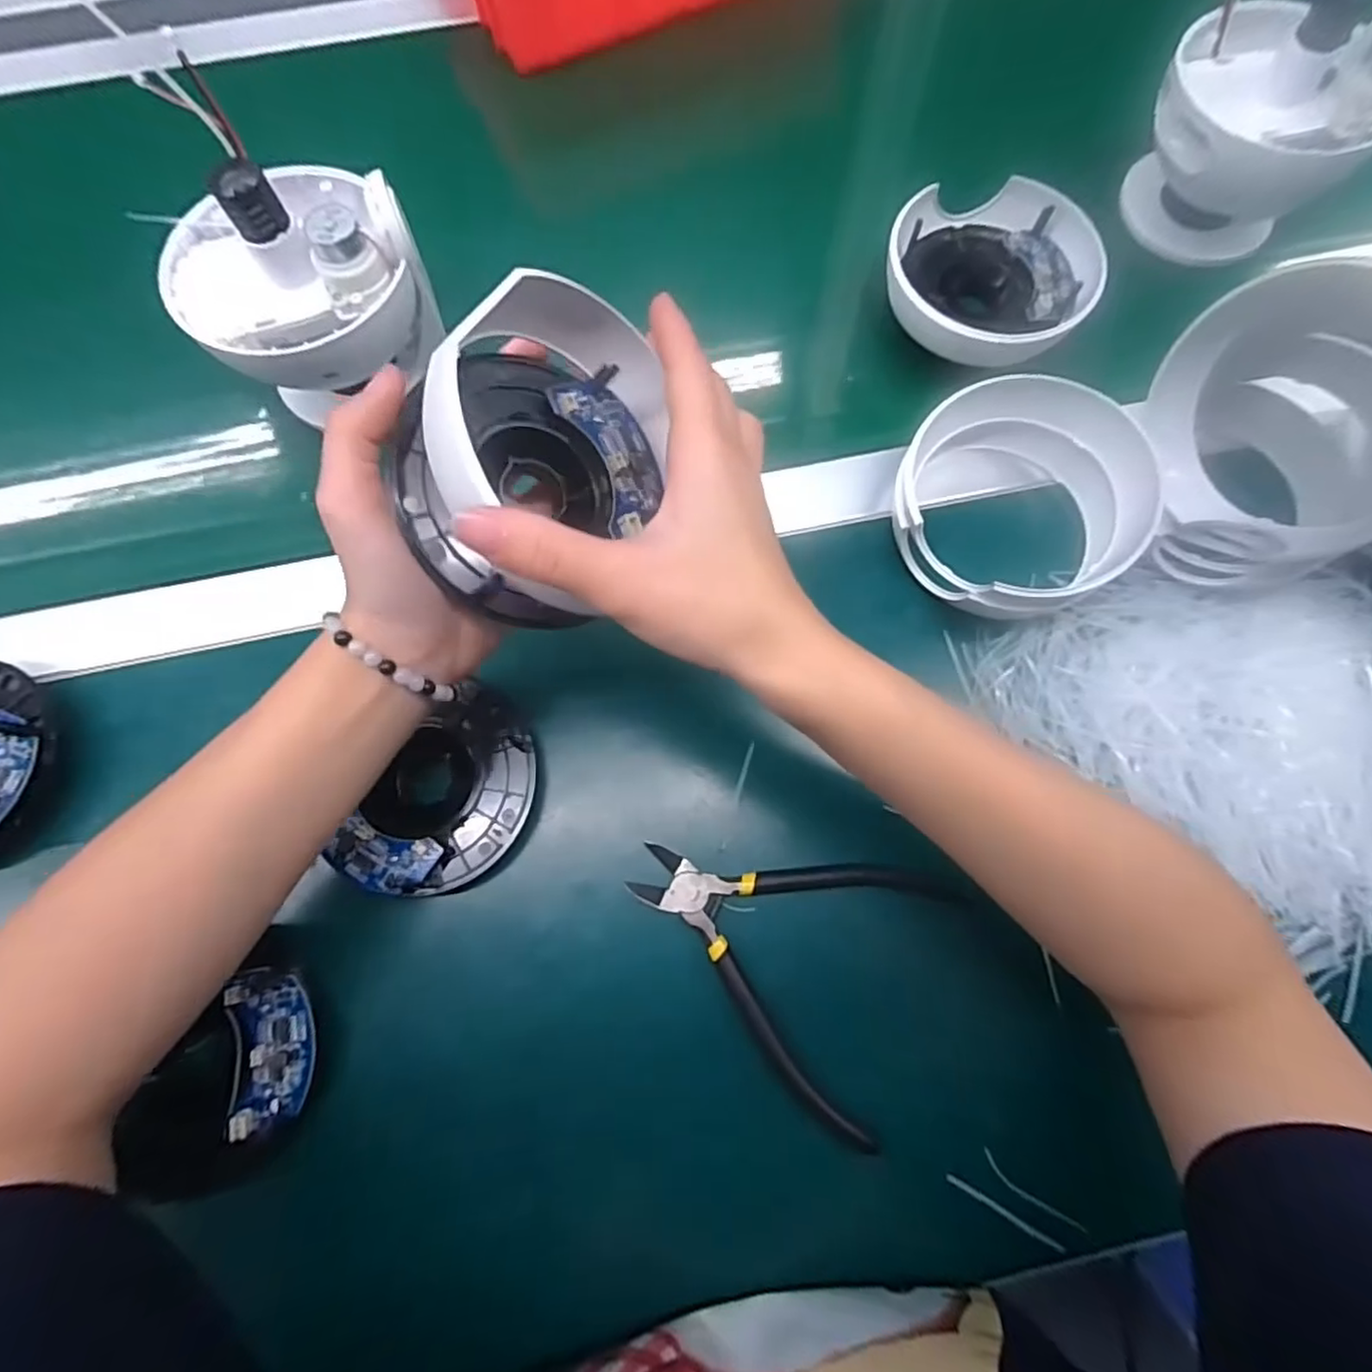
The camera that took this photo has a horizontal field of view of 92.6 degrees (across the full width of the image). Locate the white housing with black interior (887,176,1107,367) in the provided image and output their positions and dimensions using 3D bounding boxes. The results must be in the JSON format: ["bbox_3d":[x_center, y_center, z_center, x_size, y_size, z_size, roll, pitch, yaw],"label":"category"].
[{"bbox_3d":[0.180,-0.248,0.392,0.114,0.043,0.102,19,74,6],"label":"white housing with black interior"}]

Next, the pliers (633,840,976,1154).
[{"bbox_3d":[0.041,0.117,0.301,0.138,0.013,0.114,27,75,8],"label":"pliers"}]

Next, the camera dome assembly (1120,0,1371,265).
[{"bbox_3d":[0.325,-0.319,0.382,0.113,0.104,0.097,34,76,9],"label":"camera dome assembly"}]

